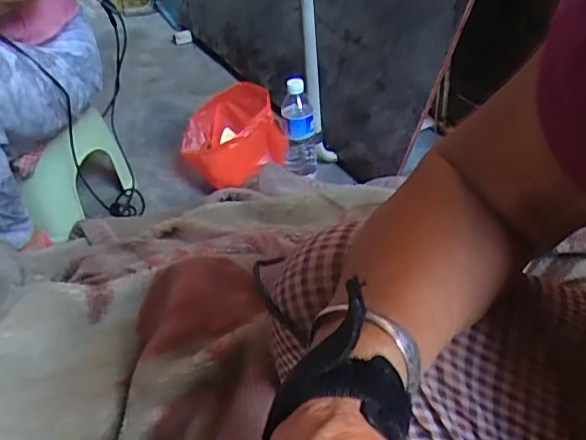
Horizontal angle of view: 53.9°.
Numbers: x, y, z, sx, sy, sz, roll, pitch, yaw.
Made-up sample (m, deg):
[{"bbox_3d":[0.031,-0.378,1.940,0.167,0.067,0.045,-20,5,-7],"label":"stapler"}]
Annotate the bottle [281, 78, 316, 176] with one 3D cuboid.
[{"bbox_3d":[0.013,-0.194,1.235,0.073,0.212,0.074,0,35,3],"label":"bottle"}]

